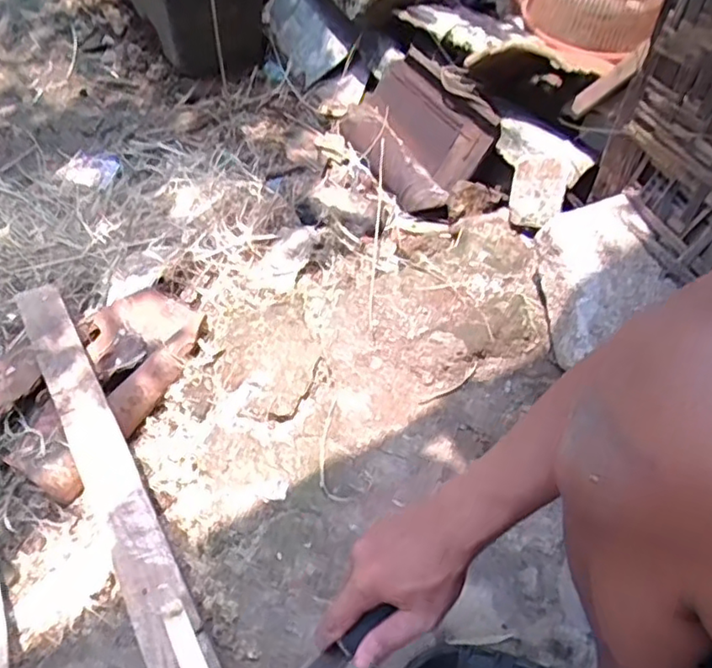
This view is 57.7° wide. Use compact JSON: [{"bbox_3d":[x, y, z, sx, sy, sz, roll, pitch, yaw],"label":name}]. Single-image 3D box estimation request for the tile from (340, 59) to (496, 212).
[{"bbox_3d":[0.094,-0.349,1.113,0.191,0.051,0.303,-49,56,19],"label":"tile"}]

